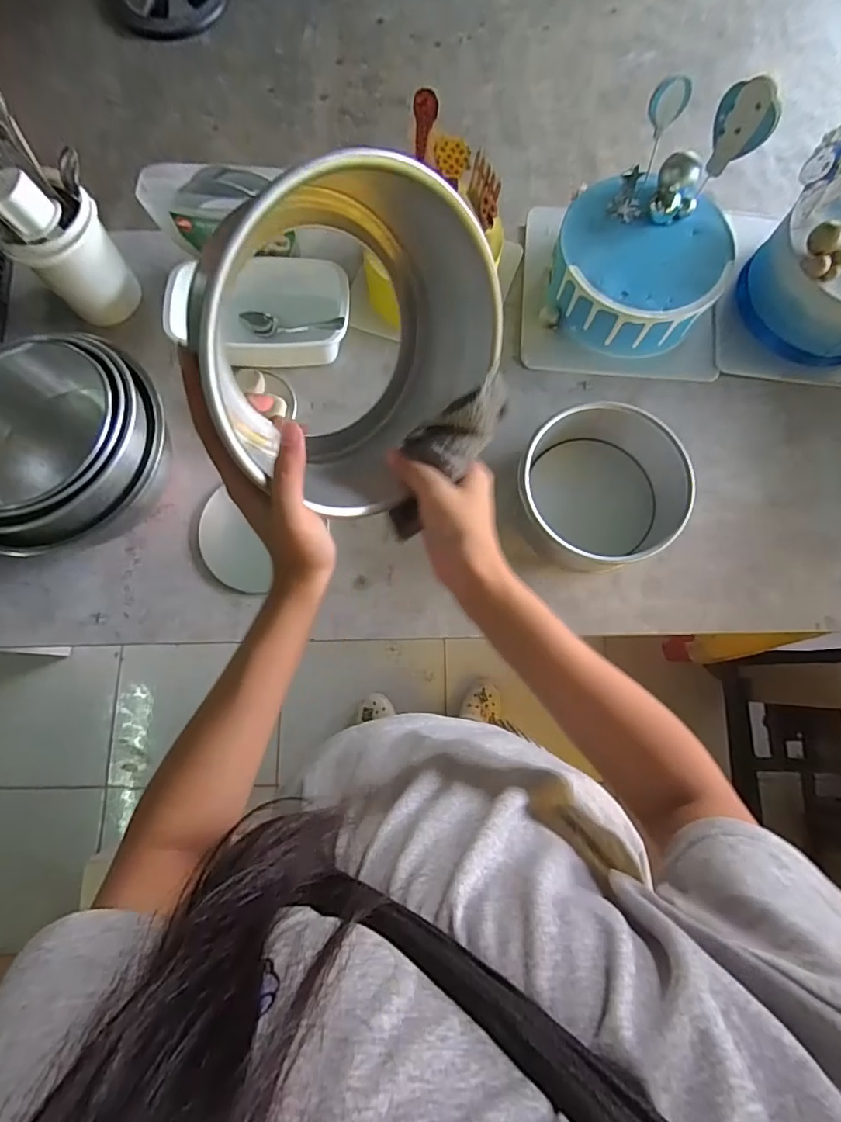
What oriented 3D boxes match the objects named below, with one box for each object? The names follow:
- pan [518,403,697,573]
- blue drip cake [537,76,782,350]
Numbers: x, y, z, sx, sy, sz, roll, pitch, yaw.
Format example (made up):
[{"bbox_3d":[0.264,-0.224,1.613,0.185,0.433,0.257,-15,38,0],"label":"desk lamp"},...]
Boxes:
[{"bbox_3d":[0.208,-0.084,0.613,0.187,0.085,0.183,0,78,0],"label":"pan"},{"bbox_3d":[0.287,-0.413,0.639,0.208,0.174,0.229,14,78,3],"label":"blue drip cake"}]

